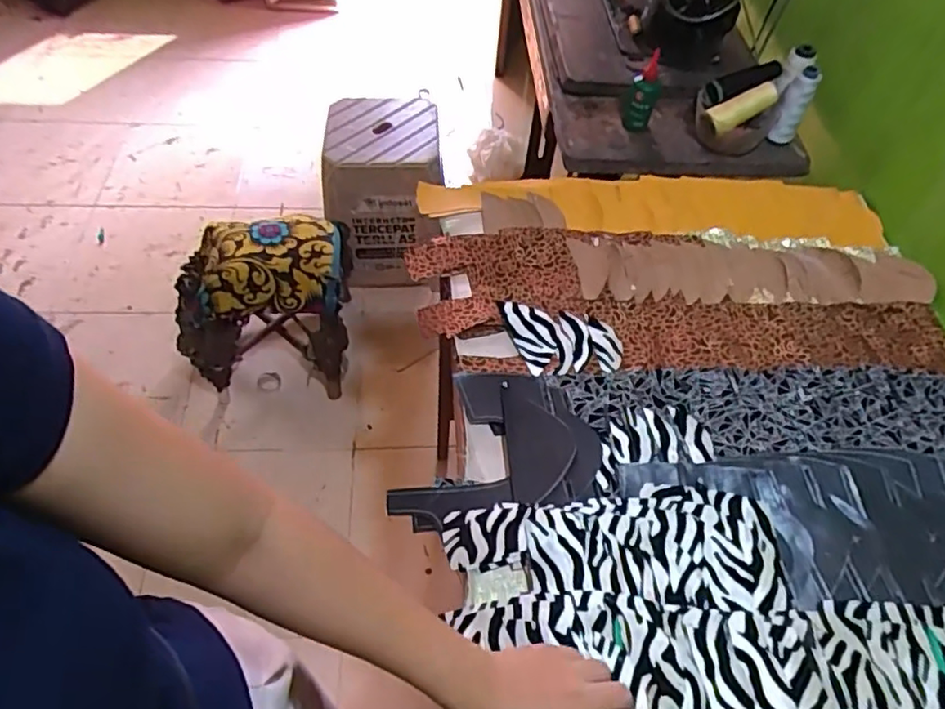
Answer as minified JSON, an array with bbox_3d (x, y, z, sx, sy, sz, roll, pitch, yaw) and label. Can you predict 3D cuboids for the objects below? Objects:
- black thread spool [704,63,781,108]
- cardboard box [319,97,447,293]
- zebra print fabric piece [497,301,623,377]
[{"bbox_3d":[0.413,-0.414,0.939,0.124,0.041,0.034,-23,58,-4],"label":"black thread spool"},{"bbox_3d":[-0.224,-0.403,1.615,0.278,0.390,0.291,-1,55,-5],"label":"cardboard box"},{"bbox_3d":[0.100,-0.013,0.719,0.141,0.009,0.091,9,55,1],"label":"zebra print fabric piece"}]

